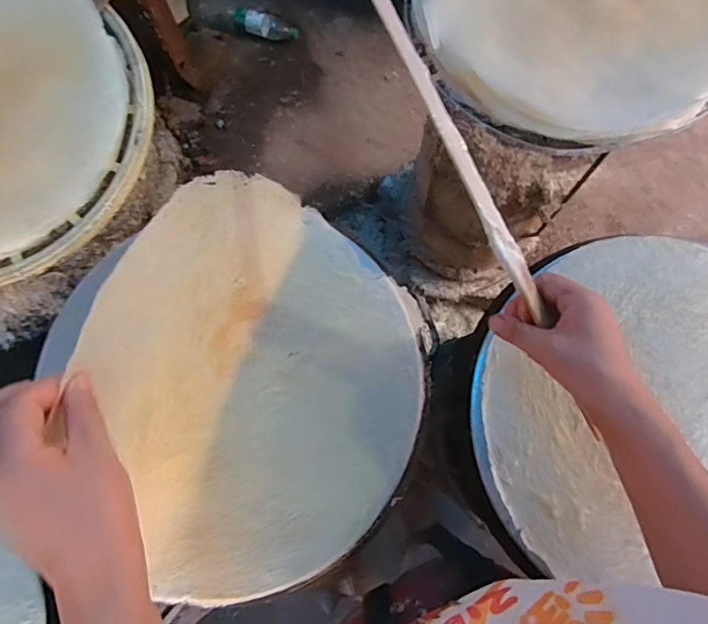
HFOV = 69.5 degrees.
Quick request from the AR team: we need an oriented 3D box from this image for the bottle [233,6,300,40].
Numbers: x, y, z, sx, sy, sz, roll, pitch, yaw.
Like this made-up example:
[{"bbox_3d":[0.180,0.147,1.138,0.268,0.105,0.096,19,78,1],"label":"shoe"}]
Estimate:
[{"bbox_3d":[-0.272,-0.875,1.563,0.204,0.057,0.070,14,76,5],"label":"bottle"}]

